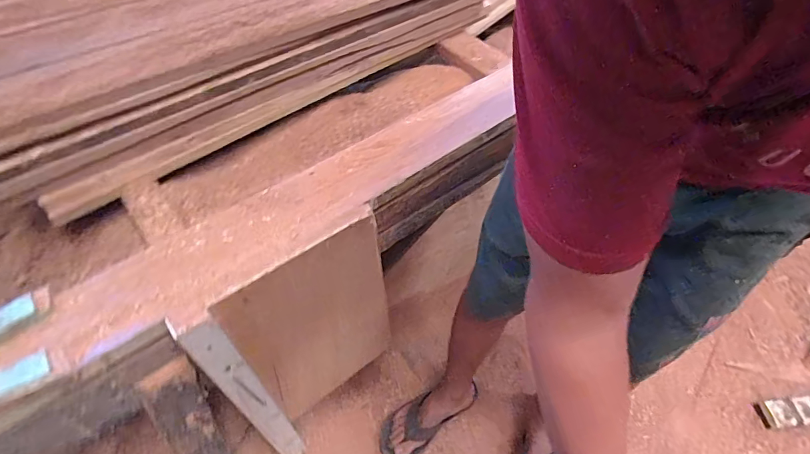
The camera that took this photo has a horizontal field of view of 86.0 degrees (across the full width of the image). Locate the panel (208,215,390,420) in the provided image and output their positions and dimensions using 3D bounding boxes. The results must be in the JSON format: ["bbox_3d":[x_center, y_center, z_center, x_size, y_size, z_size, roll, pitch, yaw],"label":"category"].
[{"bbox_3d":[-0.134,0.170,0.738,0.248,0.427,0.024,-35,58,-24],"label":"panel"}]

